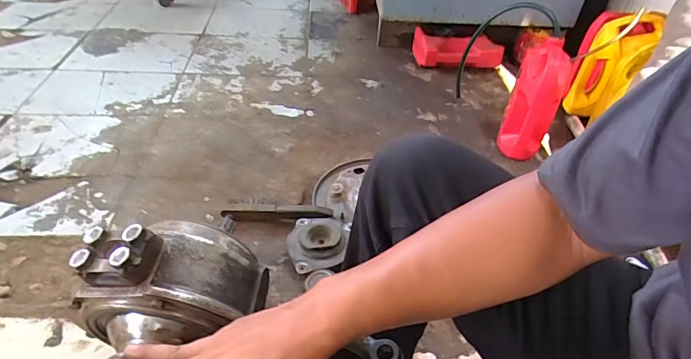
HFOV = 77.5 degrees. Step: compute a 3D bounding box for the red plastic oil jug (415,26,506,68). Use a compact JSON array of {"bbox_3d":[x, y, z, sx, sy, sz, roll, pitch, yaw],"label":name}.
[{"bbox_3d":[0.364,-0.415,1.383,0.289,0.117,0.079,9,41,5],"label":"red plastic oil jug"}]

